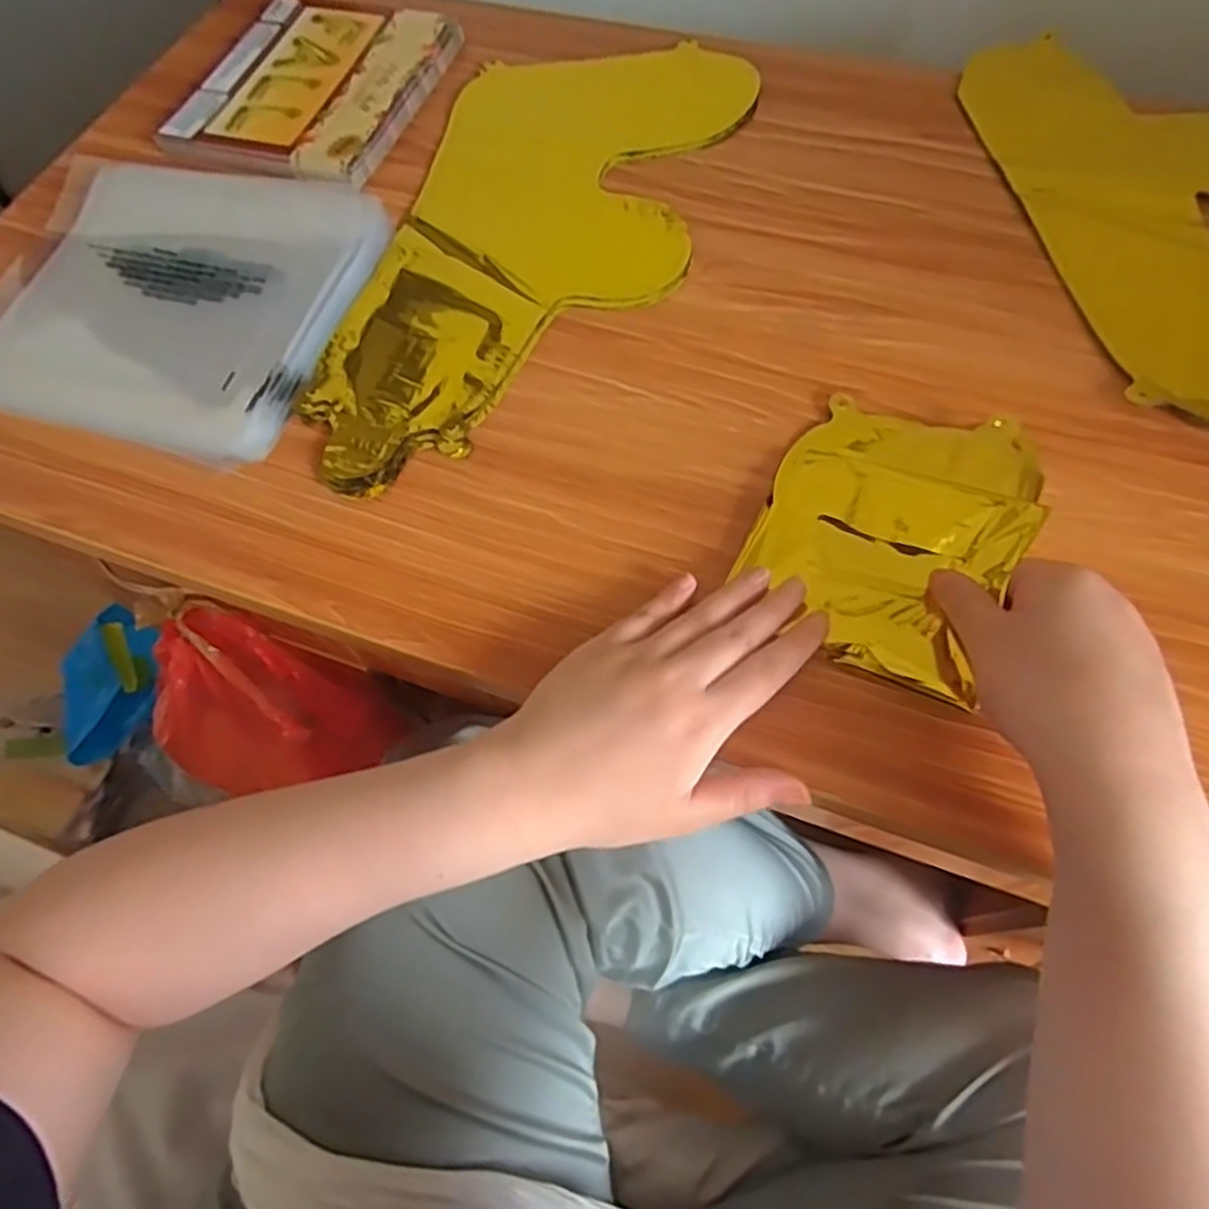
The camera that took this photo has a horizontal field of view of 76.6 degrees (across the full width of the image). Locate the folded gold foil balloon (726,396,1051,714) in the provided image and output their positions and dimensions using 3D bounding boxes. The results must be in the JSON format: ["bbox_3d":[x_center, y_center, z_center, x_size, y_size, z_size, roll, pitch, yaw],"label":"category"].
[{"bbox_3d":[0.145,-0.043,0.385,0.122,0.025,0.154,23,68,13],"label":"folded gold foil balloon"}]

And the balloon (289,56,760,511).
[{"bbox_3d":[-0.045,-0.241,0.507,0.194,0.015,0.421,16,67,10],"label":"balloon"}]

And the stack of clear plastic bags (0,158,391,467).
[{"bbox_3d":[-0.280,-0.202,0.500,0.236,0.019,0.222,14,66,9],"label":"stack of clear plastic bags"}]

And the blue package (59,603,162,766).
[{"bbox_3d":[-0.677,0.106,1.039,0.123,0.070,0.209,26,95,-15],"label":"blue package"}]

